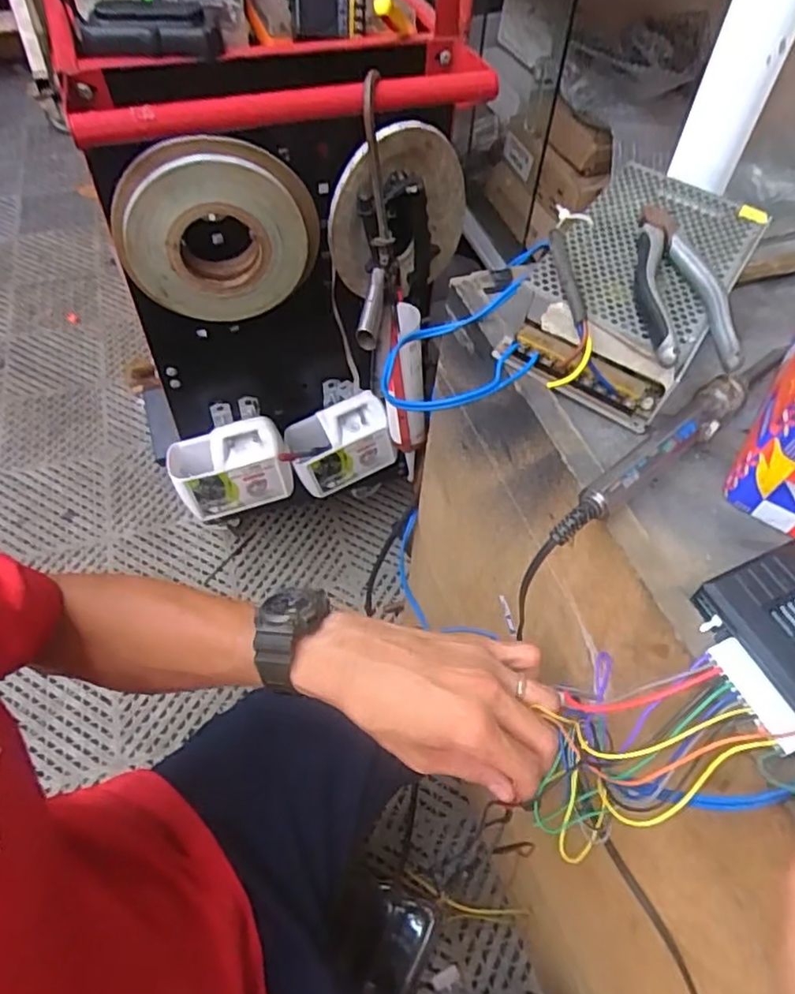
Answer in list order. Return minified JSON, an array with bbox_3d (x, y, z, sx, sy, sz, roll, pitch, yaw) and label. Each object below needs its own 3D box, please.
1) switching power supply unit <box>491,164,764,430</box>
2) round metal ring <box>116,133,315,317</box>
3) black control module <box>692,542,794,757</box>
[{"bbox_3d":[0.163,-0.146,0.424,0.127,0.062,0.213,29,59,17],"label":"switching power supply unit"},{"bbox_3d":[-0.169,-0.253,0.595,0.181,0.167,0.042,-18,58,-15],"label":"round metal ring"},{"bbox_3d":[0.189,0.069,0.296,0.071,0.022,0.082,-19,58,-15],"label":"black control module"}]

